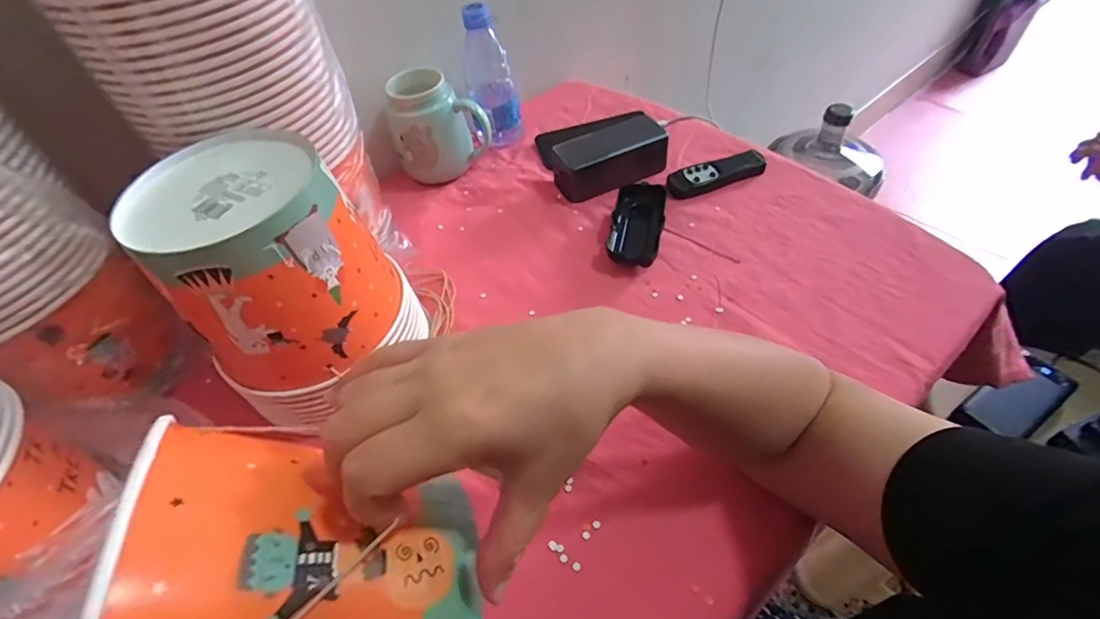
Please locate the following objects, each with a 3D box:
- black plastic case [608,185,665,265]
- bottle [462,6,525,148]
[{"bbox_3d":[0.091,-0.088,0.540,0.053,0.029,0.106,9,52,13],"label":"black plastic case"},{"bbox_3d":[-0.075,-0.285,0.634,0.062,0.154,0.053,-11,50,-3],"label":"bottle"}]

